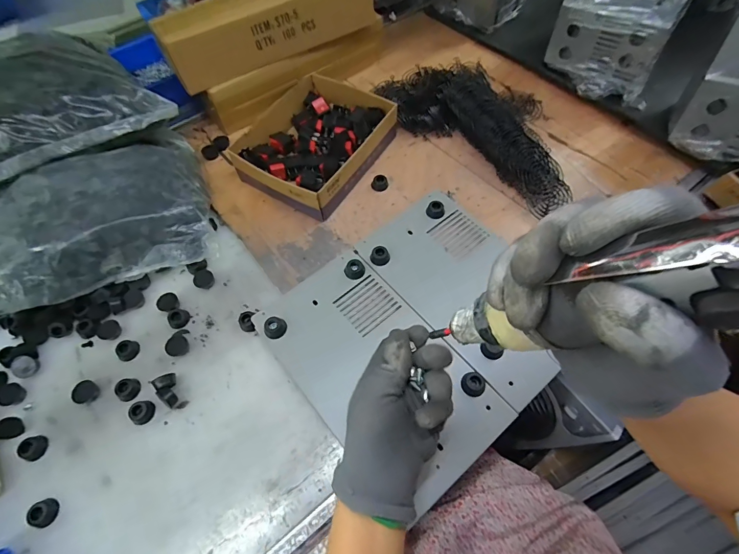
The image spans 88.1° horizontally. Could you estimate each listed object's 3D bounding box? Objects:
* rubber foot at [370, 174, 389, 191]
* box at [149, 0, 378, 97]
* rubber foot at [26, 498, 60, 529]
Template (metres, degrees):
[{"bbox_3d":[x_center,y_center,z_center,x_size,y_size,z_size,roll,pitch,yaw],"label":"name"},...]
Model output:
[{"bbox_3d":[0.015,-0.138,0.561,0.024,0.015,0.019,-7,64,0],"label":"rubber foot"},{"bbox_3d":[-0.146,-0.380,0.565,0.316,0.082,0.085,-27,64,-13],"label":"box"},{"bbox_3d":[-0.322,0.232,0.374,0.021,0.020,0.024,-7,64,0],"label":"rubber foot"}]

